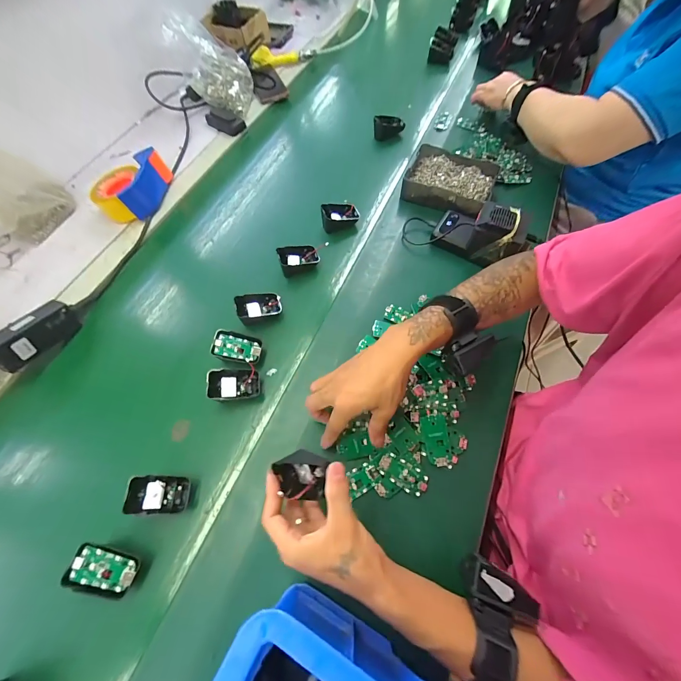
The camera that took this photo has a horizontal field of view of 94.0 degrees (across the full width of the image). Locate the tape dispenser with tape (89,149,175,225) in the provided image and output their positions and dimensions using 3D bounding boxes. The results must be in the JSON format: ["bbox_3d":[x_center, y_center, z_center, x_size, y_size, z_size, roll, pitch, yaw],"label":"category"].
[{"bbox_3d":[-0.418,-0.307,0.634,0.120,0.068,0.130,-2,63,3],"label":"tape dispenser with tape"}]

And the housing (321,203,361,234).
[{"bbox_3d":[-0.001,-0.230,0.591,0.070,0.038,0.052,-13,63,-3],"label":"housing"}]

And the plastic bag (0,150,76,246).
[{"bbox_3d":[-0.593,-0.271,0.577,0.062,0.166,0.138,36,71,19],"label":"plastic bag"}]

